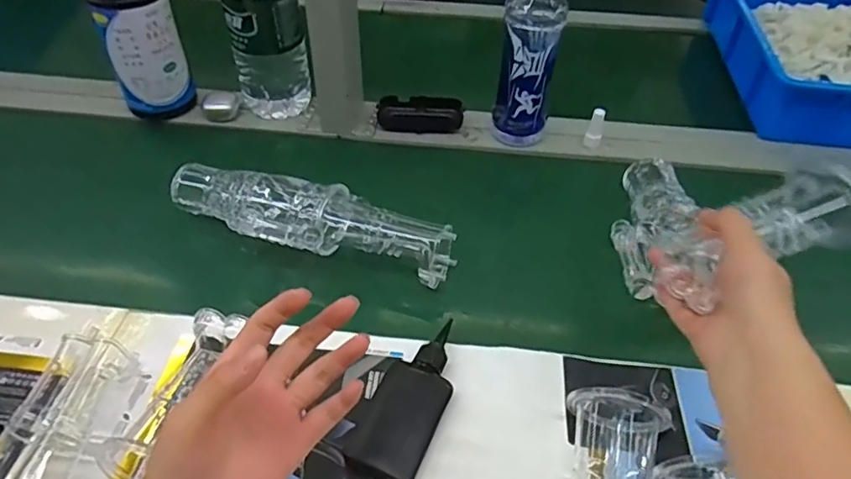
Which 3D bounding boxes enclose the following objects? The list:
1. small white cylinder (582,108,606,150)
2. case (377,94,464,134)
[{"bbox_3d":[0.214,-0.140,0.710,0.020,0.047,0.019,17,48,14],"label":"small white cylinder"},{"bbox_3d":[-0.006,-0.166,0.741,0.107,0.033,0.046,3,46,1],"label":"case"}]

